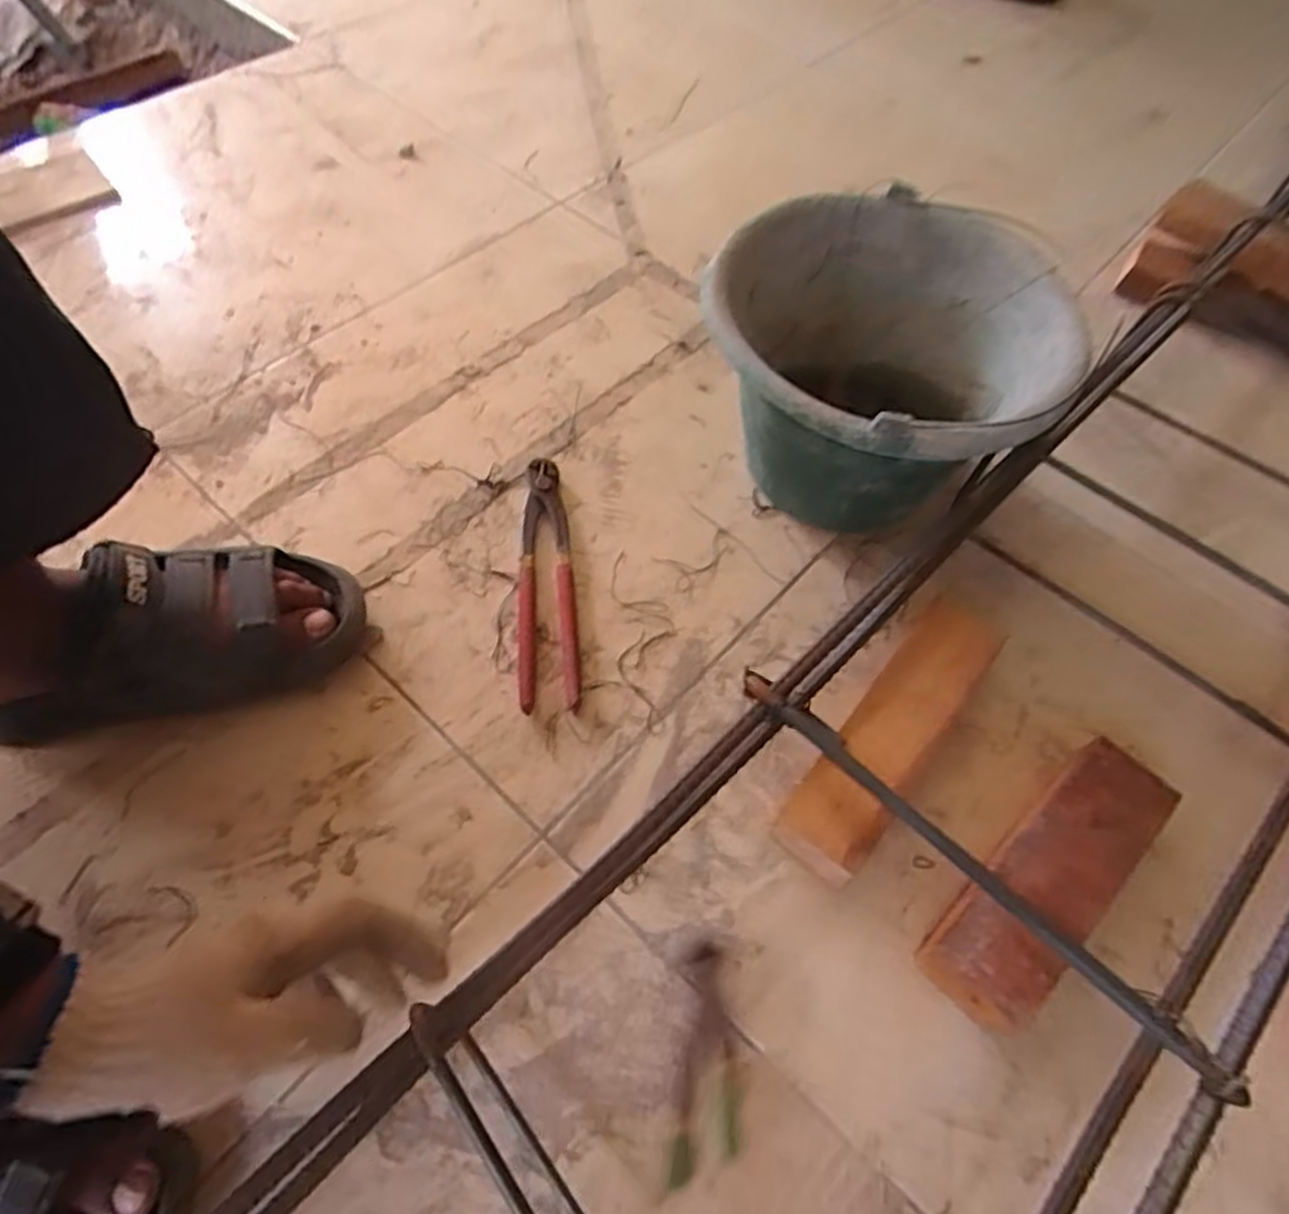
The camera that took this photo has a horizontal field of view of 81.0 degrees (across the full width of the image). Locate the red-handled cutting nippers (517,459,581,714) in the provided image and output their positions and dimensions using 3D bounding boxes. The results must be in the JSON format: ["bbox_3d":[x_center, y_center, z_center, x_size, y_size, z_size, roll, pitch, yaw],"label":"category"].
[{"bbox_3d":[-0.077,-0.023,0.586,0.045,0.016,0.217,-4,58,-5],"label":"red-handled cutting nippers"}]

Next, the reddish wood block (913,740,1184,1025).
[{"bbox_3d":[0.254,0.172,0.479,0.193,0.047,0.063,-36,66,-22],"label":"reddish wood block"}]

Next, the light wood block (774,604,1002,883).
[{"bbox_3d":[0.174,0.083,0.530,0.063,0.044,0.232,36,63,18],"label":"light wood block"}]

